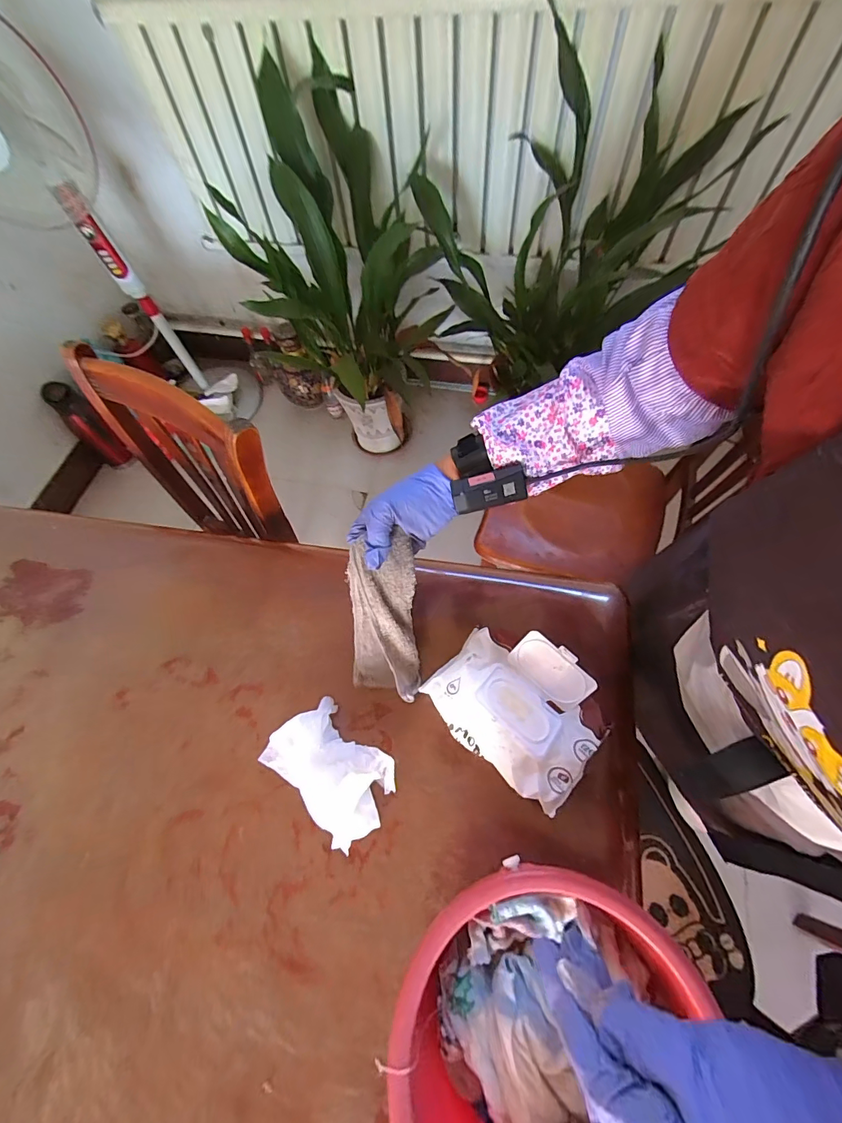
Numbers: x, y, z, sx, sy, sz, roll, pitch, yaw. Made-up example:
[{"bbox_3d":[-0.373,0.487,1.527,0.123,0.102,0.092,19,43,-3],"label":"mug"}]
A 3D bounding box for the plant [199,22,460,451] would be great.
[{"bbox_3d":[-0.209,-0.698,1.200,0.488,0.886,0.494,-17,64,-4],"label":"plant"}]

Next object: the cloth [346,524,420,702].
[{"bbox_3d":[-0.042,0.072,0.479,0.076,0.195,0.050,4,29,6],"label":"cloth"}]

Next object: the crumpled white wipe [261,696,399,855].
[{"bbox_3d":[-0.103,0.230,0.476,0.147,0.057,0.100,37,72,19],"label":"crumpled white wipe"}]

